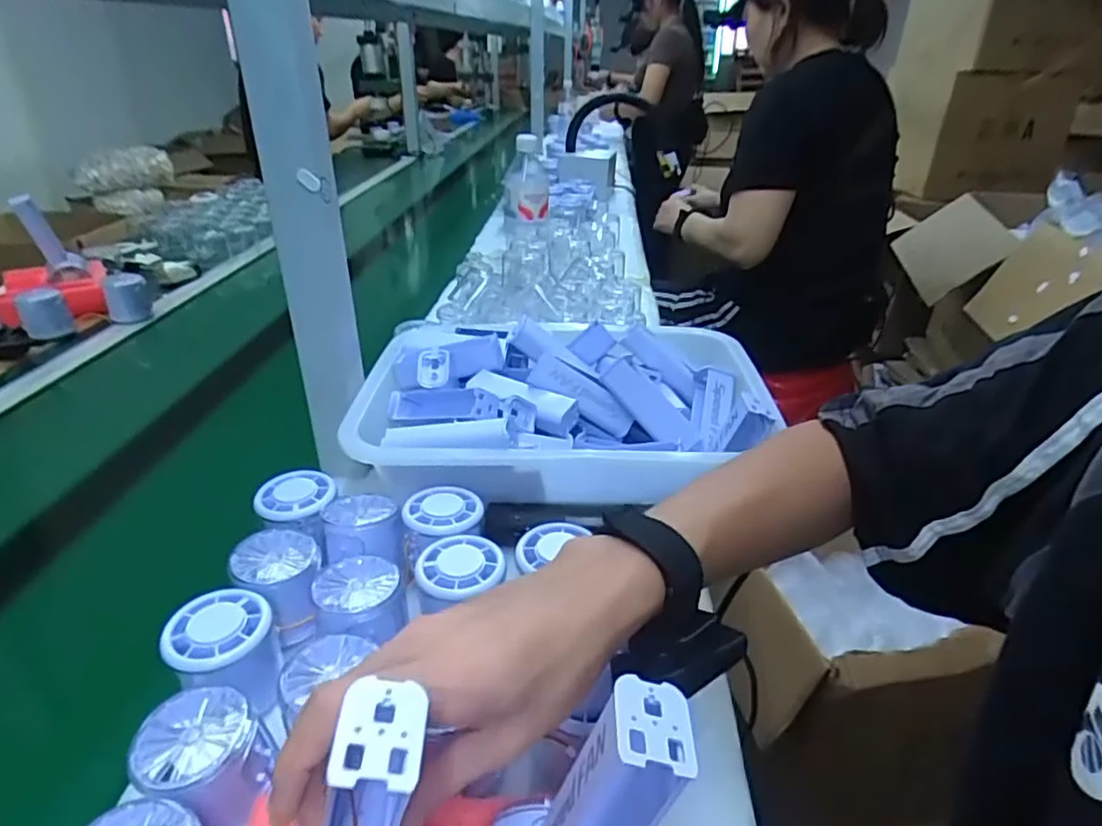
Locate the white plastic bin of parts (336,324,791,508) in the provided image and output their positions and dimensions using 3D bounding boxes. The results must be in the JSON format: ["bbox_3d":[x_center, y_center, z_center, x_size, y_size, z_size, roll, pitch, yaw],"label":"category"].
[{"bbox_3d":[0.008,-0.008,0.604,0.341,0.094,0.245,-1,29,-2],"label":"white plastic bin of parts"}]

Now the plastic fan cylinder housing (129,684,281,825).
[{"bbox_3d":[-0.175,0.178,0.335,0.054,0.049,0.051,0,29,0],"label":"plastic fan cylinder housing"}]

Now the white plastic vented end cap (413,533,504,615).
[{"bbox_3d":[-0.059,0.101,0.432,0.056,0.011,0.052,0,29,0],"label":"white plastic vented end cap"}]

